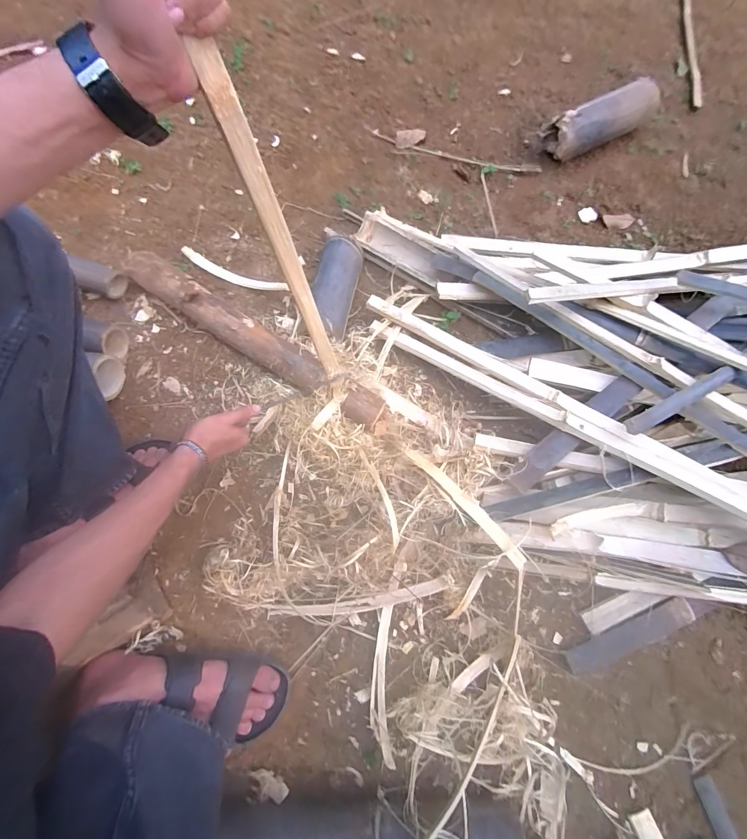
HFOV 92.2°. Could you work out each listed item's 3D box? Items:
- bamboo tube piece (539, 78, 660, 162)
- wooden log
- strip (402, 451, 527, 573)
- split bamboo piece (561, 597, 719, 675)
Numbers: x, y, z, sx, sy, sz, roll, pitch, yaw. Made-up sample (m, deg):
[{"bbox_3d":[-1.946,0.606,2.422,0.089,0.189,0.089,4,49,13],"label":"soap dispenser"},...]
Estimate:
[{"bbox_3d":[0.608,-0.817,0.981,0.326,0.107,0.114,-30,77,-12],"label":"bamboo tube piece"},{"bbox_3d":[-0.246,-0.160,0.704,0.596,0.062,0.072,32,73,6],"label":"wooden log"},{"bbox_3d":[0.145,0.131,0.590,0.028,0.012,0.250,-38,63,-14],"label":"strip"},{"bbox_3d":[0.438,0.357,0.591,0.257,0.017,0.059,-22,91,-4],"label":"split bamboo piece"}]

